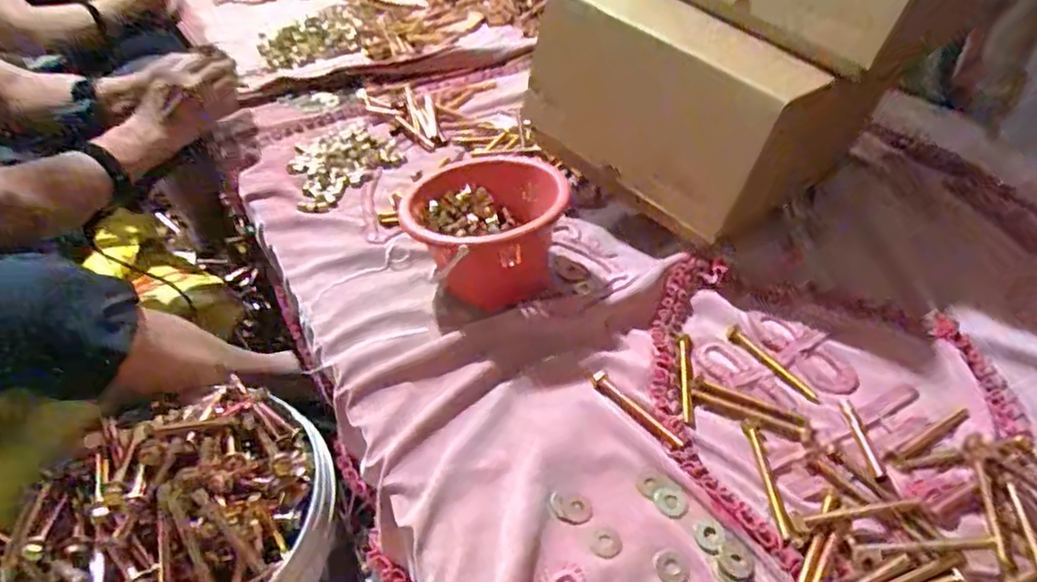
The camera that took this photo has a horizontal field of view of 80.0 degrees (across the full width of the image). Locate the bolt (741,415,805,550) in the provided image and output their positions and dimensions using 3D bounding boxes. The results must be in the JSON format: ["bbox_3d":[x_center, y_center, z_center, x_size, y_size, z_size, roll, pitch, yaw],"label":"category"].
[{"bbox_3d":[0.211,0.158,0.520,0.014,0.012,0.119,-3,45,1],"label":"bolt"}]

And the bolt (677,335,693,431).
[{"bbox_3d":[0.162,0.084,0.599,0.014,0.013,0.113,5,46,8],"label":"bolt"}]

